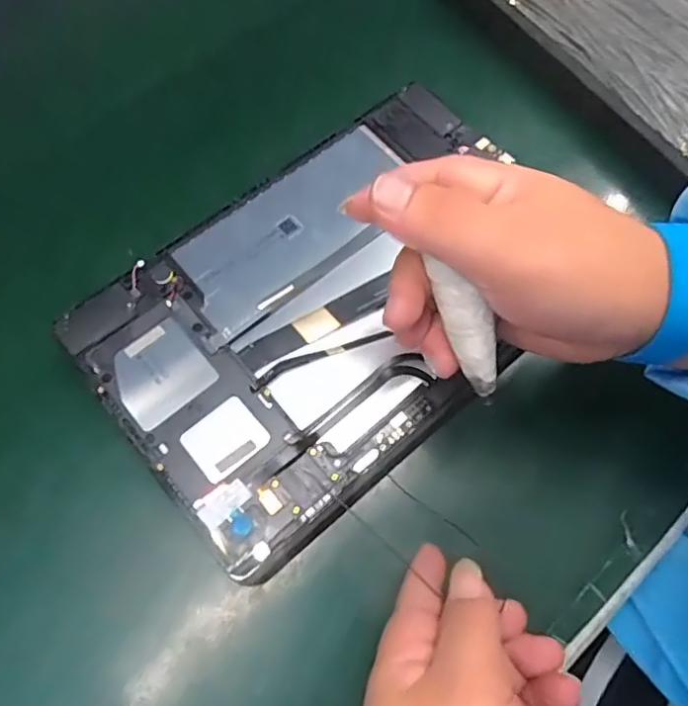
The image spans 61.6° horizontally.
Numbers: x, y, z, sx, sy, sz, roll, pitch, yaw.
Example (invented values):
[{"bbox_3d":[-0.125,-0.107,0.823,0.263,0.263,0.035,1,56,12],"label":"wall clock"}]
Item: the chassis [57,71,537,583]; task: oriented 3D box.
[{"bbox_3d":[-0.002,-0.029,0.282,0.232,0.009,0.153,-39,75,-14],"label":"chassis"}]

